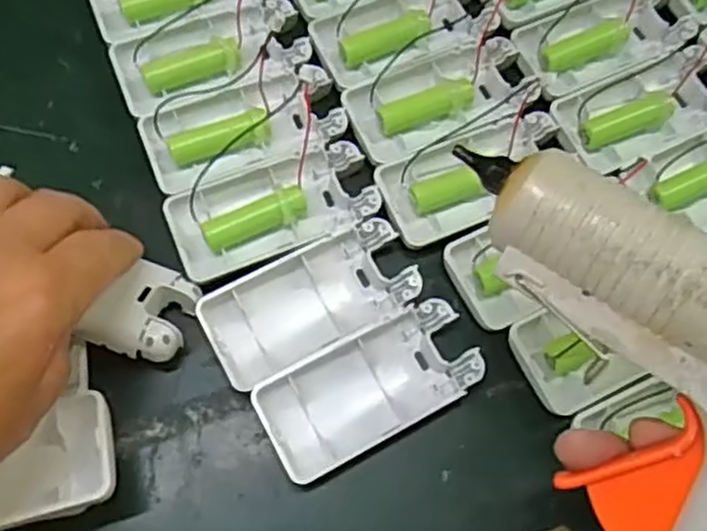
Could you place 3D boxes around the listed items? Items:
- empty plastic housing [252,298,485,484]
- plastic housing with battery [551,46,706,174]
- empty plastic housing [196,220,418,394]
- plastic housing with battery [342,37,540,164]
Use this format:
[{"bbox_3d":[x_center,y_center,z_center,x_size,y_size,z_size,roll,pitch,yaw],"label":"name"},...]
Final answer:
[{"bbox_3d":[0.007,0.052,0.316,0.093,0.012,0.045,-26,72,-13],"label":"empty plastic housing"},{"bbox_3d":[0.146,-0.079,0.372,0.088,0.014,0.044,-24,72,-12],"label":"plastic housing with battery"},{"bbox_3d":[-0.018,0.016,0.326,0.092,0.011,0.046,-24,72,-12],"label":"empty plastic housing"},{"bbox_3d":[0.044,-0.083,0.365,0.094,0.013,0.043,-22,71,-12],"label":"plastic housing with battery"}]

